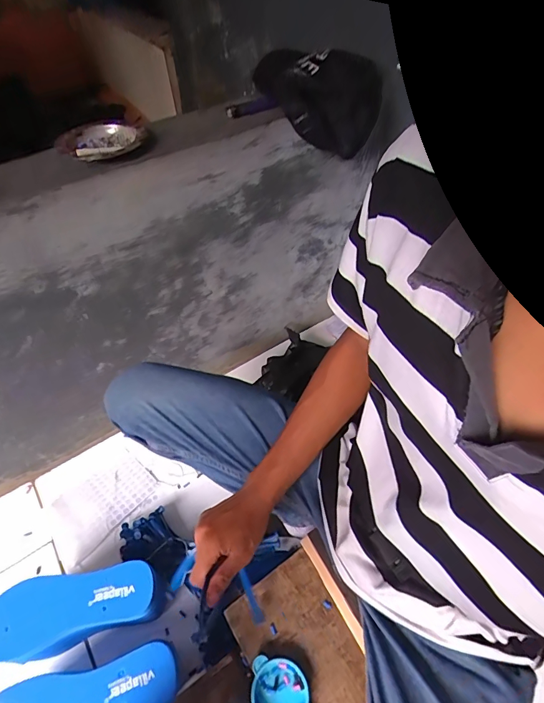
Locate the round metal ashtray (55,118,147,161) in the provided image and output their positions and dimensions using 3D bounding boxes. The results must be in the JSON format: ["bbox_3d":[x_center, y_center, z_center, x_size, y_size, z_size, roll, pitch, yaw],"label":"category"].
[{"bbox_3d":[-0.242,-0.297,0.557,0.116,0.027,0.114,0,52,0],"label":"round metal ashtray"}]

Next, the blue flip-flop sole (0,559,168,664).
[{"bbox_3d":[-0.284,0.366,0.555,0.255,0.025,0.091,-8,53,-7],"label":"blue flip-flop sole"}]

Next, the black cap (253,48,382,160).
[{"bbox_3d":[0.057,-0.418,0.644,0.206,0.118,0.120,37,60,25],"label":"black cap"}]

